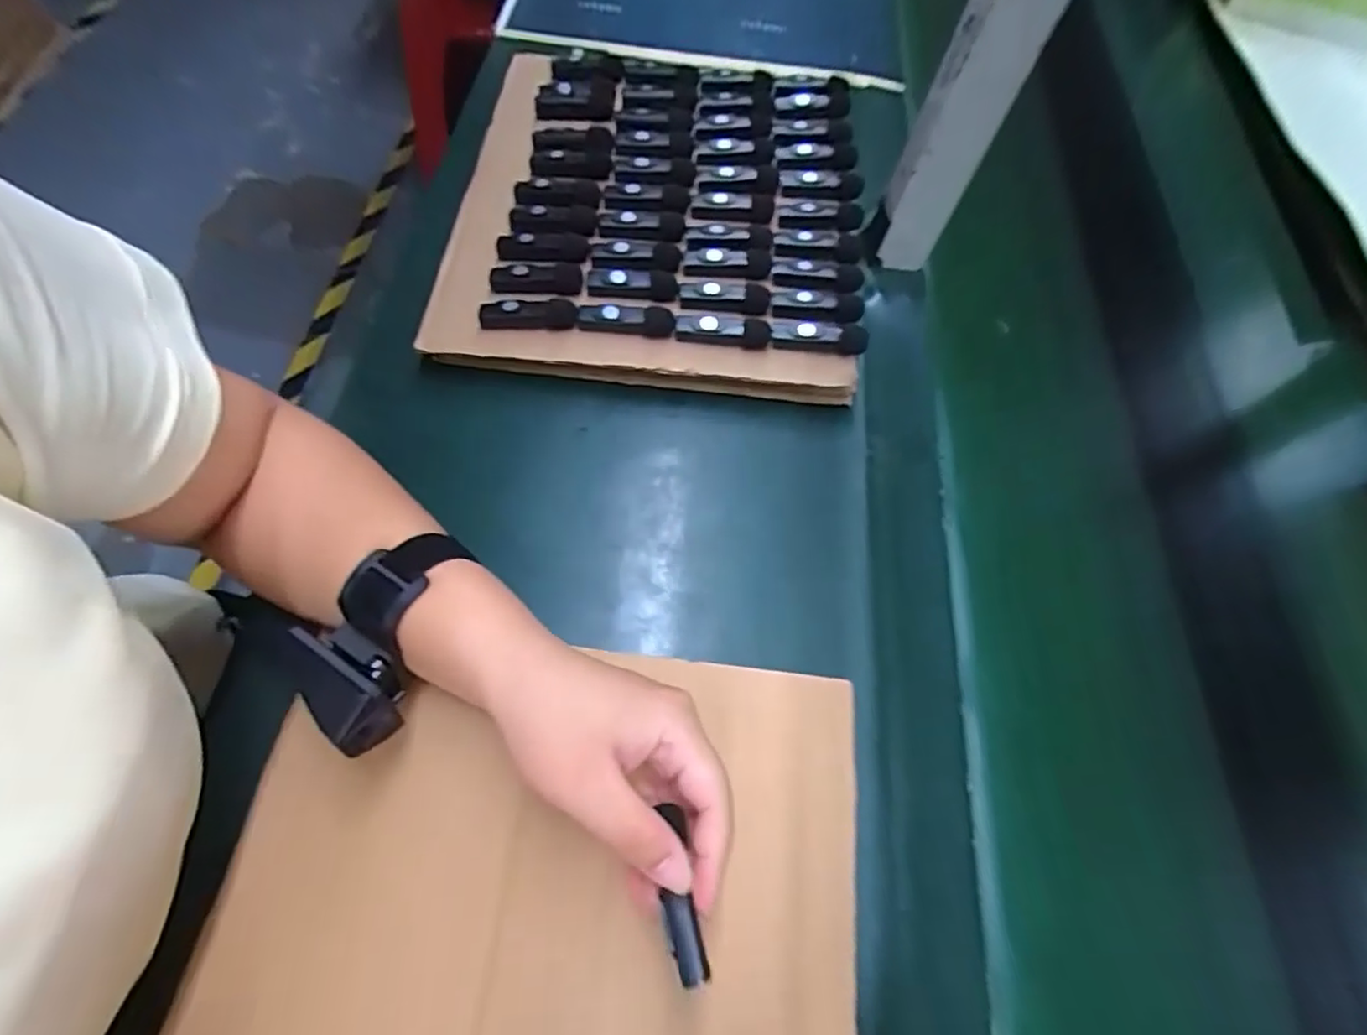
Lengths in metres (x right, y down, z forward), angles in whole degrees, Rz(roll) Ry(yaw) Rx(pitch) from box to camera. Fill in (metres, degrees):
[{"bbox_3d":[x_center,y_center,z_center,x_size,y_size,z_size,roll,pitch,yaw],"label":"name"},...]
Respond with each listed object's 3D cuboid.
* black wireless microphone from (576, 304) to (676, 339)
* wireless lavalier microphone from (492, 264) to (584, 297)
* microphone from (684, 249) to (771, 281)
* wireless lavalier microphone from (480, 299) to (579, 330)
[{"bbox_3d":[-0.038,-0.133,0.436,0.065,0.015,0.013,5,63,0],"label":"black wireless microphone"},{"bbox_3d":[-0.103,-0.167,0.455,0.063,0.012,0.022,-1,64,-3],"label":"wireless lavalier microphone"},{"bbox_3d":[0.031,-0.183,0.470,0.063,0.012,0.021,2,63,-1],"label":"microphone"},{"bbox_3d":[-0.105,-0.139,0.440,0.066,0.014,0.018,-2,64,-3],"label":"wireless lavalier microphone"}]

